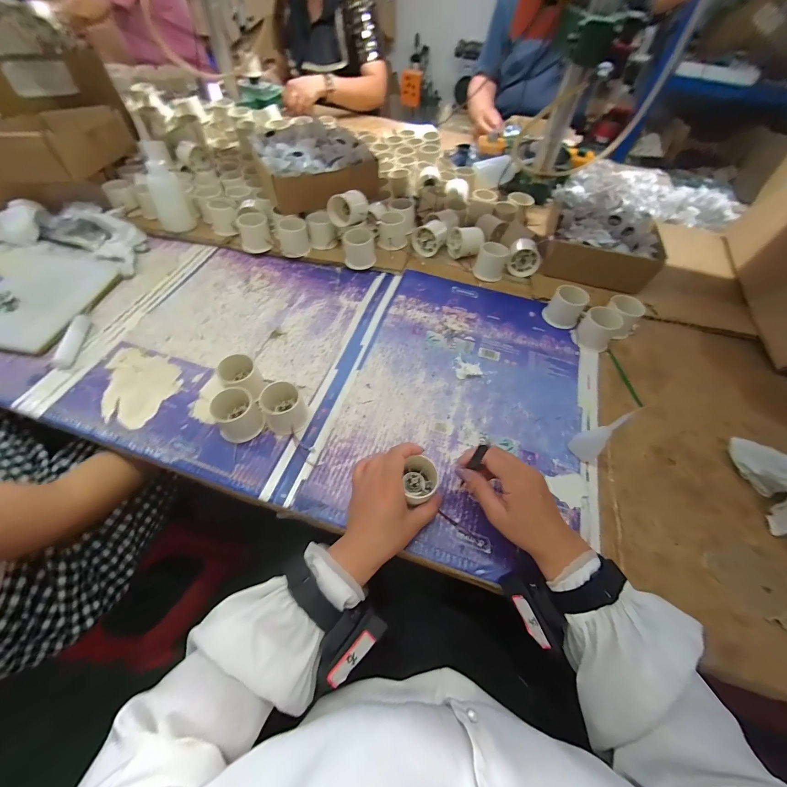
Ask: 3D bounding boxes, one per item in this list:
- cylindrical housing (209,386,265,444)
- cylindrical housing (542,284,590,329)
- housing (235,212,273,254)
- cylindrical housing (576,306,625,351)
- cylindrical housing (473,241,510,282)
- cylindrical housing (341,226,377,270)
[{"bbox_3d":[-0.205,0.027,0.434,0.055,0.047,0.059,1,57,-1],"label":"cylindrical housing"},{"bbox_3d":[0.294,-0.149,0.568,0.056,0.043,0.066,29,60,16],"label":"cylindrical housing"},{"bbox_3d":[-0.261,-0.301,0.629,0.056,0.059,0.042,-14,59,-11],"label":"housing"},{"bbox_3d":[0.321,-0.100,0.525,0.053,0.050,0.049,38,63,20],"label":"cylindrical housing"},{"bbox_3d":[0.181,-0.244,0.622,0.053,0.051,0.041,18,58,10],"label":"cylindrical housing"},{"bbox_3d":[-0.063,-0.268,0.614,0.055,0.062,0.046,-10,61,-9],"label":"cylindrical housing"}]

